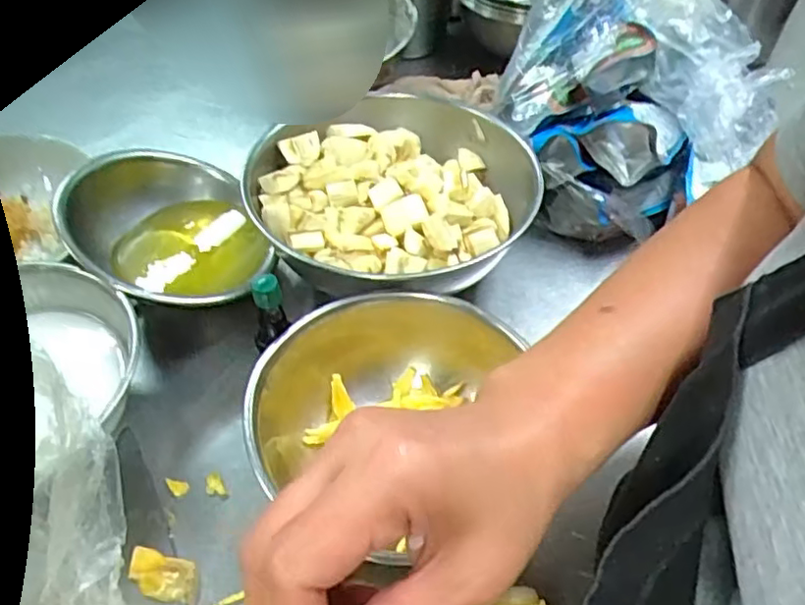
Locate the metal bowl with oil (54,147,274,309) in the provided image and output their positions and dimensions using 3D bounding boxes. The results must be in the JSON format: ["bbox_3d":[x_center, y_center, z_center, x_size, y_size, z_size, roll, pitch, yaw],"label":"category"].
[{"bbox_3d":[-0.175,-0.044,0.493,0.131,0.083,0.156,-25,52,-21],"label":"metal bowl with oil"}]

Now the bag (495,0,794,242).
[{"bbox_3d":[0.188,-0.183,0.543,0.199,0.158,0.200,-30,54,-25],"label":"bag"}]

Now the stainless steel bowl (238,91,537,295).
[{"bbox_3d":[-0.014,-0.078,0.505,0.204,0.068,0.216,0,48,0],"label":"stainless steel bowl"}]

